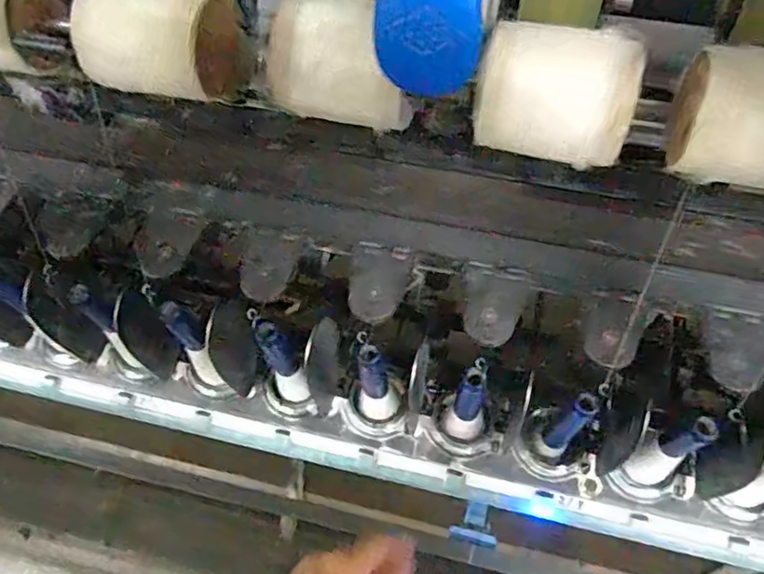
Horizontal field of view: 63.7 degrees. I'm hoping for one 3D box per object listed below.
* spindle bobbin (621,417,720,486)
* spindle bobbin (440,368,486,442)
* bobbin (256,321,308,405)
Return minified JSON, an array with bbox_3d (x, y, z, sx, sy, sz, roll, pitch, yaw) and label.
[{"bbox_3d":[0.197,0.115,0.420,0.032,0.096,0.024,-24,66,-8],"label":"spindle bobbin"},{"bbox_3d":[0.064,0.091,0.467,0.032,0.083,0.031,13,67,9],"label":"spindle bobbin"},{"bbox_3d":[-0.074,0.058,0.460,0.024,0.114,0.025,-1,64,3],"label":"bobbin"}]

